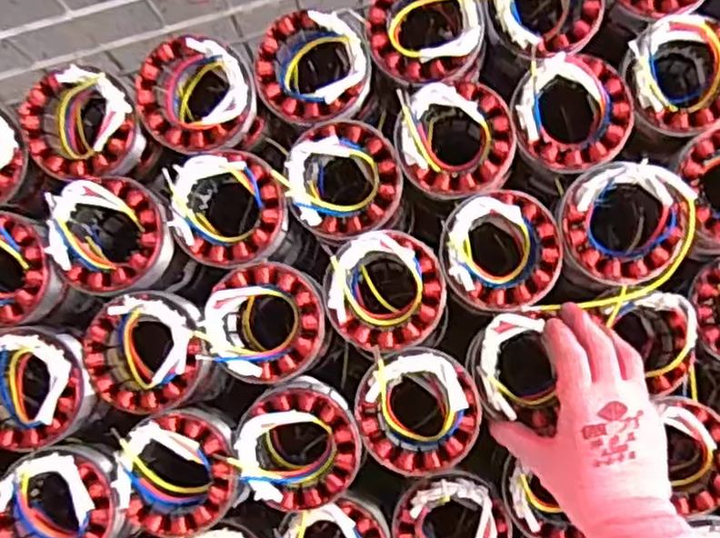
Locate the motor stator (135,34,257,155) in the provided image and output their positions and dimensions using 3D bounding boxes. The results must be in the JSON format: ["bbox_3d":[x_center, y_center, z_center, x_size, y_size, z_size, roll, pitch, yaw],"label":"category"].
[{"bbox_3d":[-0.123,-0.129,0.541,0.084,0.052,0.083,0,82,2],"label":"motor stator"}]

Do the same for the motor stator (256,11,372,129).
[{"bbox_3d":[-0.036,-0.152,0.544,0.084,0.047,0.083,0,82,2],"label":"motor stator"}]

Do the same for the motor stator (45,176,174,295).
[{"bbox_3d":[-0.183,-0.025,0.526,0.080,0.039,0.083,-39,82,-4],"label":"motor stator"}]

